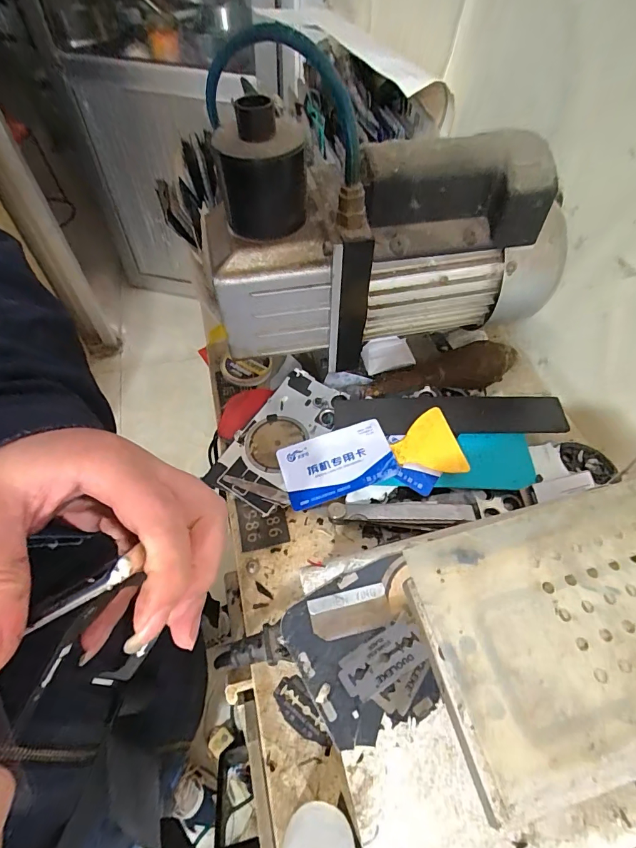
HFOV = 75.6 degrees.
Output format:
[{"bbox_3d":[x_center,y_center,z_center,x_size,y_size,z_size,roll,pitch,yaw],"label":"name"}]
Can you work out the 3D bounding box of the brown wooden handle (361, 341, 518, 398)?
[{"bbox_3d":[0.111,-0.051,0.366,0.143,0.035,0.038,-5,57,-5],"label":"brown wooden handle"}]

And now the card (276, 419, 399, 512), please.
[{"bbox_3d":[0.014,0.030,0.320,0.085,0.004,0.052,-18,60,-3],"label":"card"}]

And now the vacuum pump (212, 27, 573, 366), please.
[{"bbox_3d":[0.052,-0.138,0.305,0.265,0.154,0.107,-17,59,-13],"label":"vacuum pump"}]

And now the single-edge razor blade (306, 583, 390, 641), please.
[{"bbox_3d":[0.016,0.091,0.198,0.038,0.004,0.020,-10,58,-9],"label":"single-edge razor blade"}]

